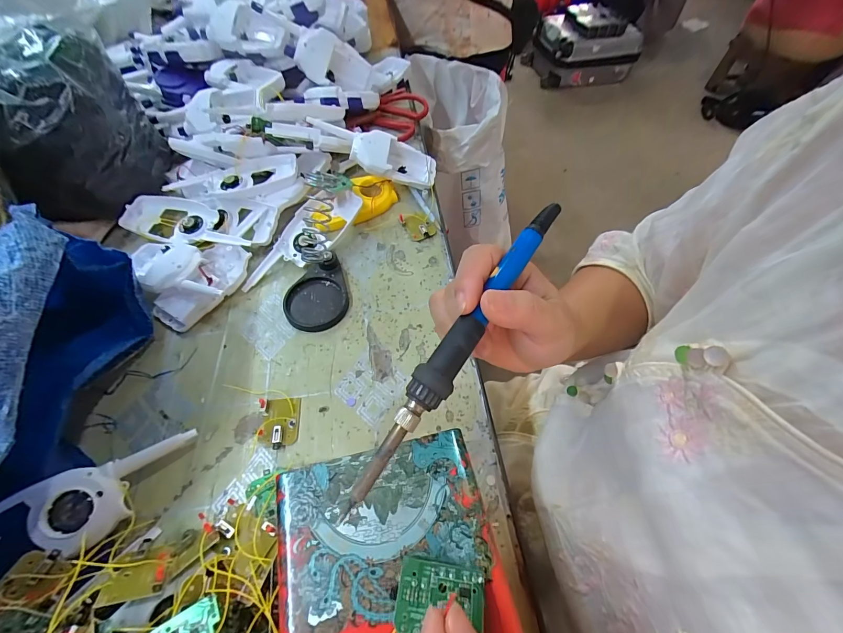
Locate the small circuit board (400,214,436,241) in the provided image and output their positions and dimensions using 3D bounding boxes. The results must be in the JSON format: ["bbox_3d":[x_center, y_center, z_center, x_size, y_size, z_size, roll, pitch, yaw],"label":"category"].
[{"bbox_3d":[-0.004,-0.113,0.440,0.034,0.012,0.043,-25,62,-15],"label":"small circuit board"}]

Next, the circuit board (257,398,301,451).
[{"bbox_3d":[-0.127,0.093,0.319,0.034,0.010,0.043,-3,58,-2],"label":"circuit board"}]

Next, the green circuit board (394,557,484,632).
[{"bbox_3d":[0.009,0.140,0.178,0.042,0.004,0.033,3,42,4],"label":"green circuit board"}]

